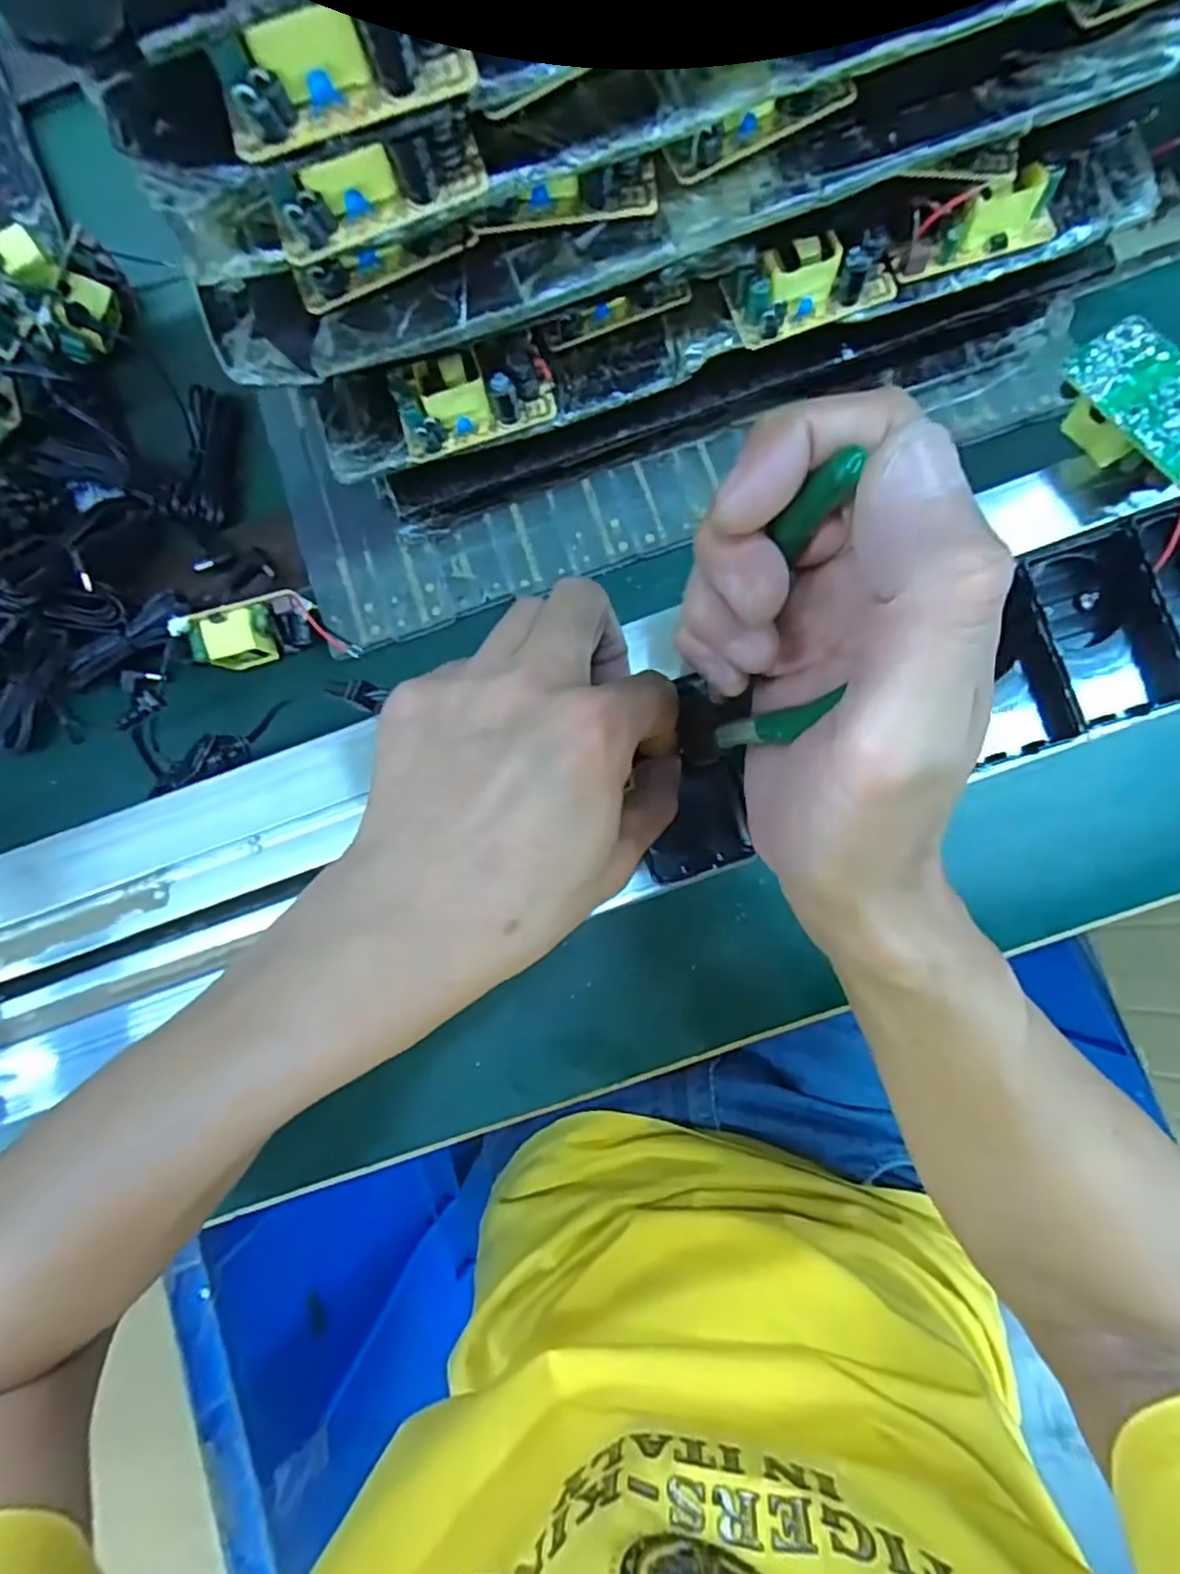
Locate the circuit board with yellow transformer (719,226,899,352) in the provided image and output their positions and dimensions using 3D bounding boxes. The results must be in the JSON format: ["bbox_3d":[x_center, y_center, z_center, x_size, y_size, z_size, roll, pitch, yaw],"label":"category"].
[{"bbox_3d":[0.089,-0.205,0.271,0.062,0.023,0.030,-17,82,3],"label":"circuit board with yellow transformer"}]

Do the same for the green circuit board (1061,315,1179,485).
[{"bbox_3d":[0.209,-0.142,0.258,0.039,0.020,0.064,-36,76,1],"label":"green circuit board"}]

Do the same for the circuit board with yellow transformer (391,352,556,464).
[{"bbox_3d":[-0.048,-0.160,0.278,0.063,0.022,0.029,-17,82,3],"label":"circuit board with yellow transformer"}]

